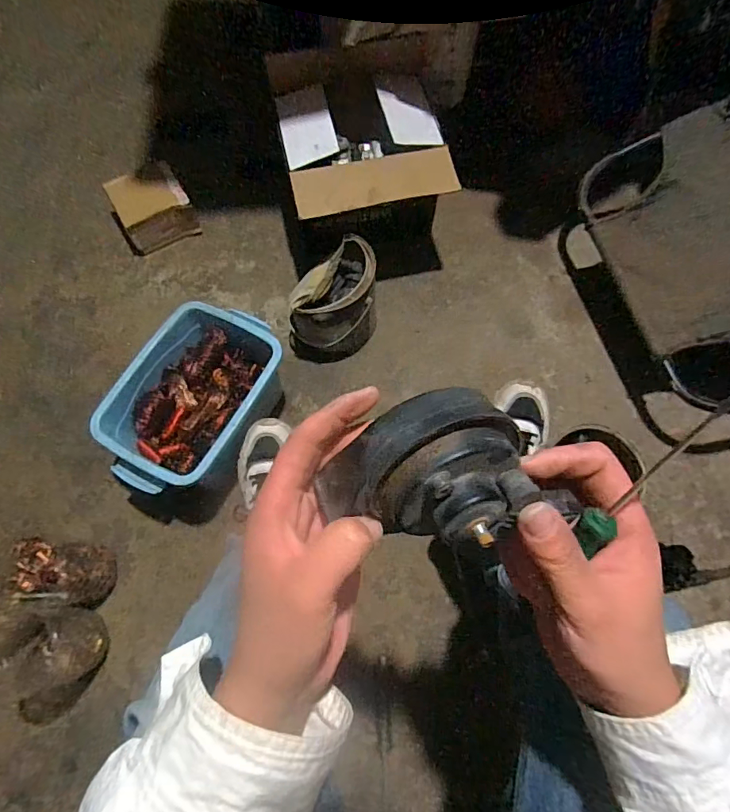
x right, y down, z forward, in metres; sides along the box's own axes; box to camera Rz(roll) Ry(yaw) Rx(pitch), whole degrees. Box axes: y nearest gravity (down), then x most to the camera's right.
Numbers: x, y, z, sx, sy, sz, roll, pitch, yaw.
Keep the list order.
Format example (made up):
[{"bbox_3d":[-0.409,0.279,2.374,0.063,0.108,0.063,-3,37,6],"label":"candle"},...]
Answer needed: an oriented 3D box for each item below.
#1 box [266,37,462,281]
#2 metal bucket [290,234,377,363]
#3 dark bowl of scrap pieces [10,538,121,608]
[{"bbox_3d":[0.000,-0.419,0.873,0.281,0.262,0.252,-8,70,-4],"label":"box"},{"bbox_3d":[-0.054,-0.189,0.835,0.148,0.154,0.168,9,69,1],"label":"metal bucket"},{"bbox_3d":[-0.439,0.245,0.699,0.100,0.123,0.094,7,69,0],"label":"dark bowl of scrap pieces"}]

